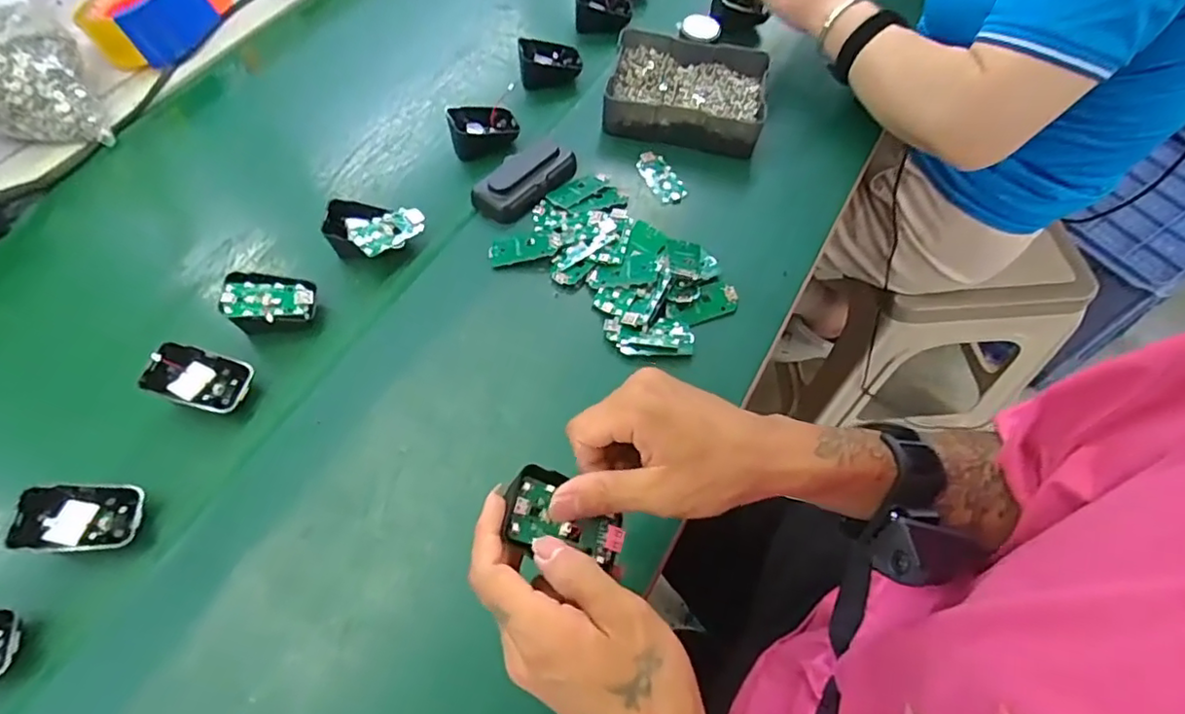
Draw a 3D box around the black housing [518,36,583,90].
[{"bbox_3d":[-0.046,-0.327,0.665,0.069,0.036,0.043,-5,60,-2],"label":"black housing"}]

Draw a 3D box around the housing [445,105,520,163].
[{"bbox_3d":[-0.110,-0.232,0.615,0.067,0.034,0.055,-15,61,-8],"label":"housing"}]

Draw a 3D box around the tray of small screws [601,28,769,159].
[{"bbox_3d":[0.098,-0.279,0.628,0.154,0.042,0.122,9,60,6],"label":"tray of small screws"}]

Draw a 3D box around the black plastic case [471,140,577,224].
[{"bbox_3d":[-0.063,-0.173,0.575,0.054,0.034,0.101,28,64,16],"label":"black plastic case"}]

